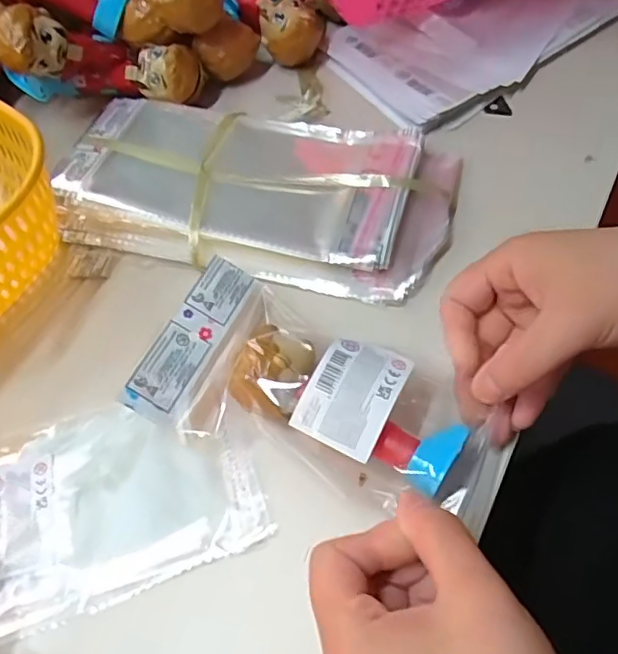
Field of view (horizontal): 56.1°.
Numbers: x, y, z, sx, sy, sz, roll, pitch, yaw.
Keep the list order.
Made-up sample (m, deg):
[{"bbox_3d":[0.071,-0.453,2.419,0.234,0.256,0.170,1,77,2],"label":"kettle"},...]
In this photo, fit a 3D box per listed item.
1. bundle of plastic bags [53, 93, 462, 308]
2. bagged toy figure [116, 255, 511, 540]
[{"bbox_3d":[-0.043,-0.093,0.382,0.263,0.019,0.120,12,68,15],"label":"bundle of plastic bags"},{"bbox_3d":[0.003,0.035,0.294,0.178,0.042,0.093,24,67,17],"label":"bagged toy figure"}]

